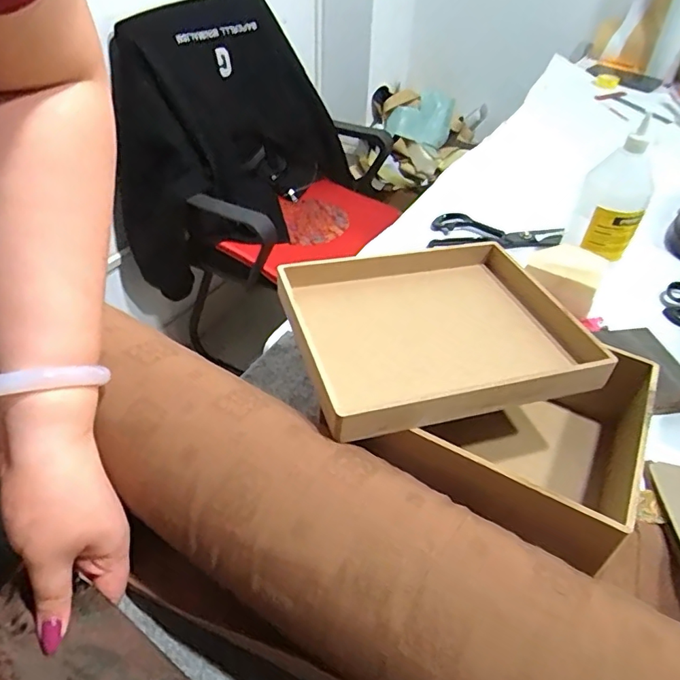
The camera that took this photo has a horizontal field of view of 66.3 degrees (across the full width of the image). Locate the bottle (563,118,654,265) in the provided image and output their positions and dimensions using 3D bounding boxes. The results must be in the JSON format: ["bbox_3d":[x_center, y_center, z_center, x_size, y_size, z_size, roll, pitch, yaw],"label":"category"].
[{"bbox_3d":[0.321,-0.172,0.605,0.074,0.141,0.085,24,48,21],"label":"bottle"}]

